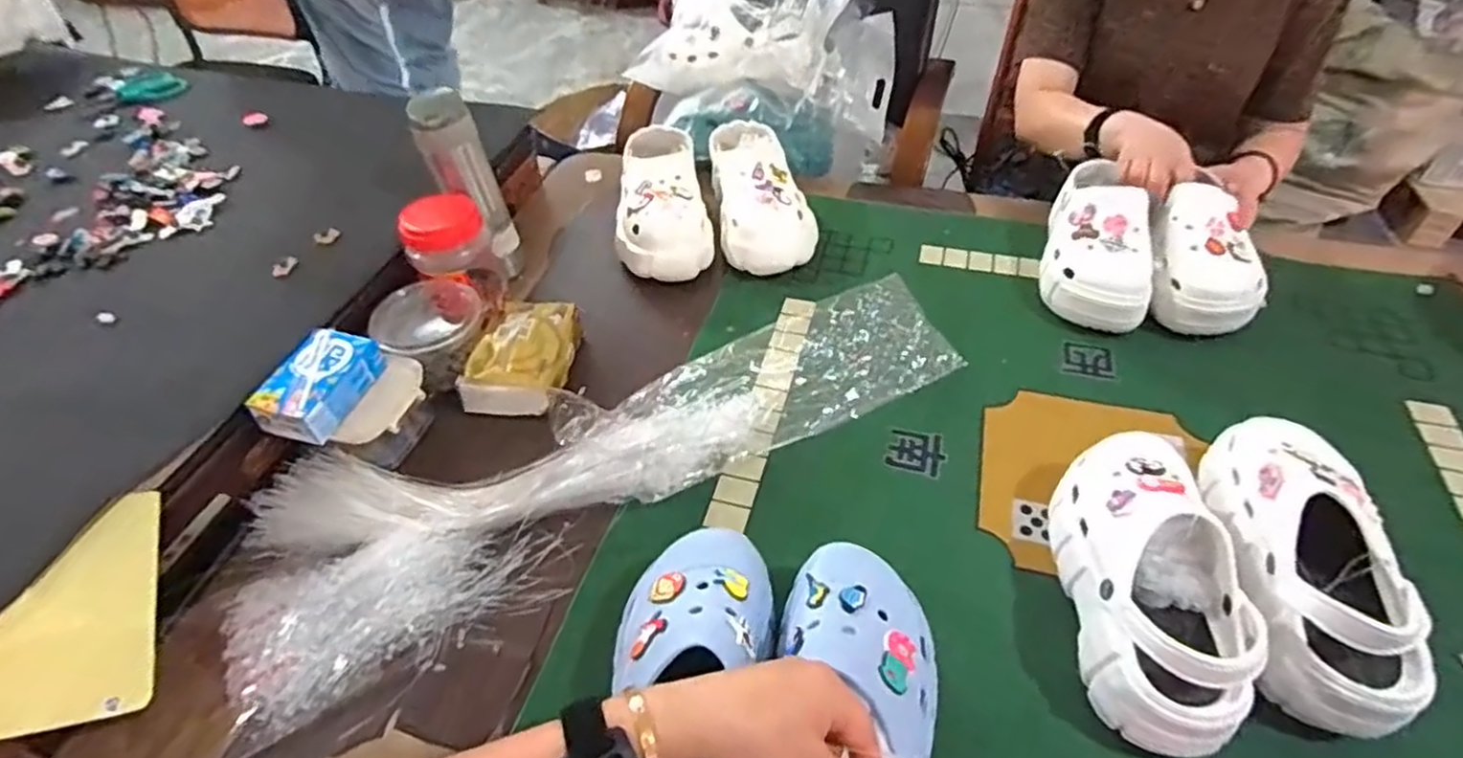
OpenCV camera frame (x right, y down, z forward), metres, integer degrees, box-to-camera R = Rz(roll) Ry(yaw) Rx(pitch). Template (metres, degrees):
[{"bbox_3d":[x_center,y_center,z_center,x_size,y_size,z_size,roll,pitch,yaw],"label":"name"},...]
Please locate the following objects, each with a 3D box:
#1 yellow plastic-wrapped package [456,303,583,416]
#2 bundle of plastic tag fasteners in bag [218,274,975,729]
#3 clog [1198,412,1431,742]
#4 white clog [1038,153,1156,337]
[{"bbox_3d":[-0.224,-0.028,0.780,0.103,0.055,0.131,6,46,6],"label":"yellow plastic-wrapped package"},{"bbox_3d":[-0.094,0.066,0.687,0.707,0.080,0.228,-18,48,-16],"label":"bundle of plastic tag fasteners in bag"},{"bbox_3d":[0.445,0.136,0.553,0.102,0.102,0.243,13,47,13],"label":"clog"},{"bbox_3d":[0.435,-0.164,0.851,0.106,0.104,0.201,11,47,11],"label":"white clog"}]

